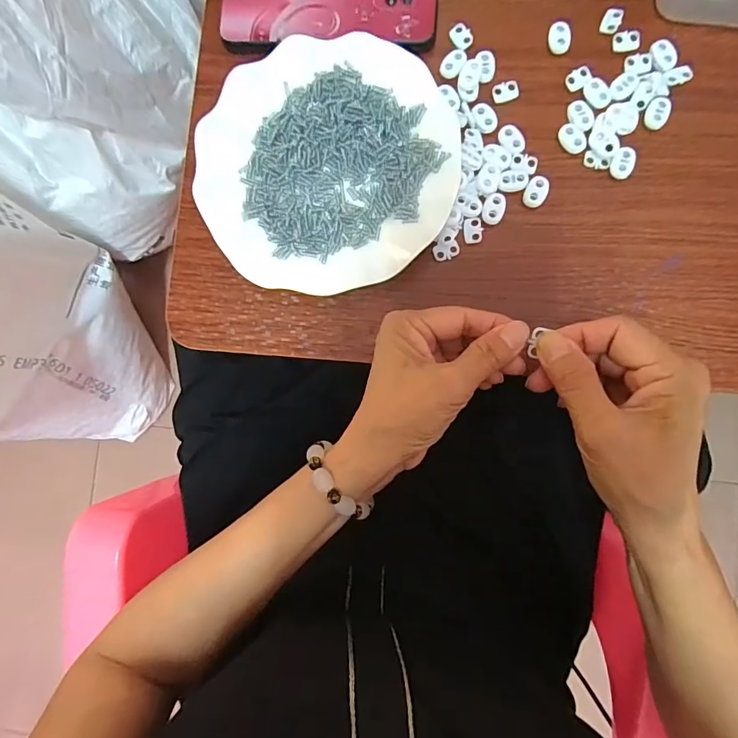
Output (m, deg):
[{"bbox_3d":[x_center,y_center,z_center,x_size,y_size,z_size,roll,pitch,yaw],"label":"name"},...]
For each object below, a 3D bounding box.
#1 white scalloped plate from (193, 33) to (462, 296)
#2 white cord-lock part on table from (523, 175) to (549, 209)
[{"bbox_3d":[-0.030,-0.146,0.320,0.181,0.024,0.177,0,86,4],"label":"white scalloped plate"},{"bbox_3d":[0.121,-0.128,0.321,0.015,0.006,0.023,28,89,6],"label":"white cord-lock part on table"}]

